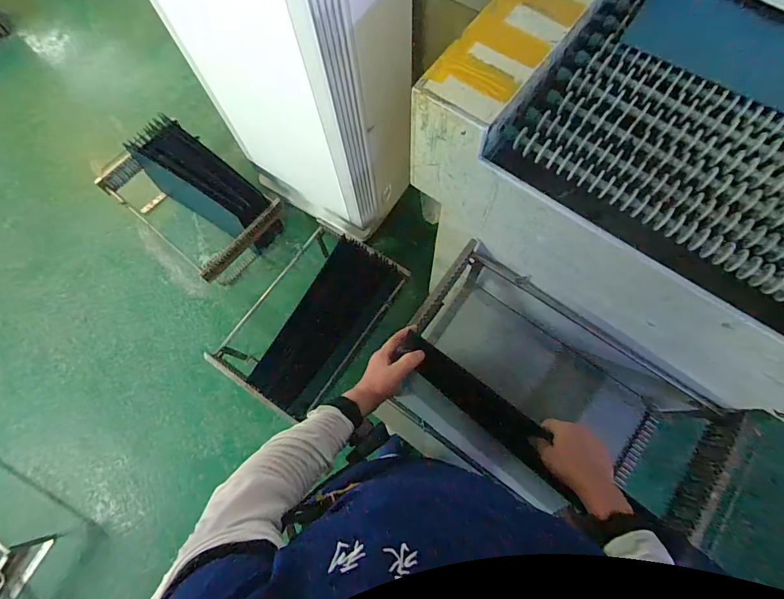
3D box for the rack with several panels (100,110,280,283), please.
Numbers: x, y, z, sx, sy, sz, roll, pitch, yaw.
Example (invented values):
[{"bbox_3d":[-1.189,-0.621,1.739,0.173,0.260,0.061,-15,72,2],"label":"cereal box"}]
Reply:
[{"bbox_3d":[-0.840,-0.422,1.656,0.673,0.300,0.422,40,78,13],"label":"rack with several panels"}]

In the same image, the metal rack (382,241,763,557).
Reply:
[{"bbox_3d":[0.351,0.231,0.968,0.672,0.333,0.358,40,77,10],"label":"metal rack"}]

